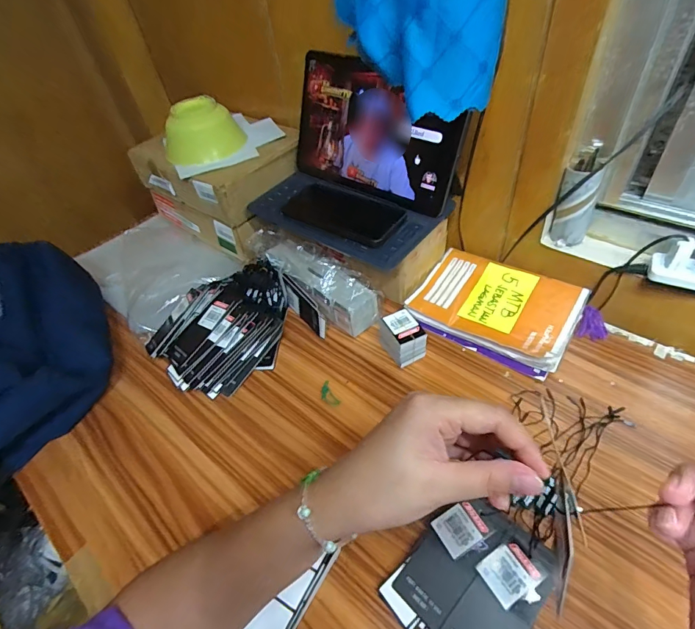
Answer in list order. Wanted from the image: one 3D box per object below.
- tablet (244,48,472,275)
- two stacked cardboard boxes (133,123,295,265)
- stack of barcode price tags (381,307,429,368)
[{"bbox_3d":[-0.001,-0.207,0.559,0.270,0.168,0.176,31,57,31],"label":"tablet"},{"bbox_3d":[-0.219,-0.233,0.737,0.278,0.150,0.192,26,55,28],"label":"two stacked cardboard boxes"},{"bbox_3d":[0.070,0.031,0.525,0.043,0.049,0.053,-25,49,-17],"label":"stack of barcode price tags"}]

